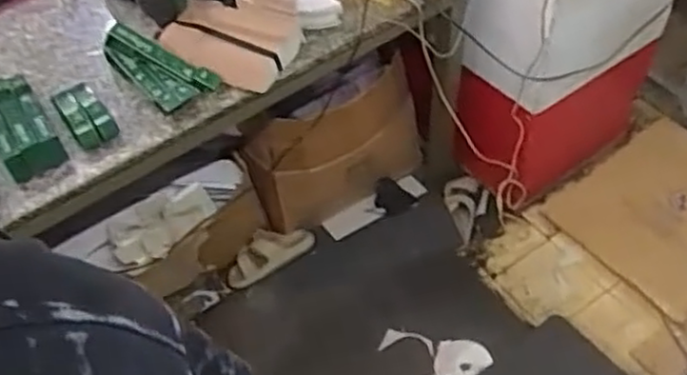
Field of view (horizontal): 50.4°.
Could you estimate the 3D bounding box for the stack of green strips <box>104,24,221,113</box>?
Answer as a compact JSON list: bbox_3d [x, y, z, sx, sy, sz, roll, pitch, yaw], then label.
[{"bbox_3d":[-0.378,-0.234,1.449,0.248,0.046,0.118,31,60,12],"label":"stack of green strips"}]

